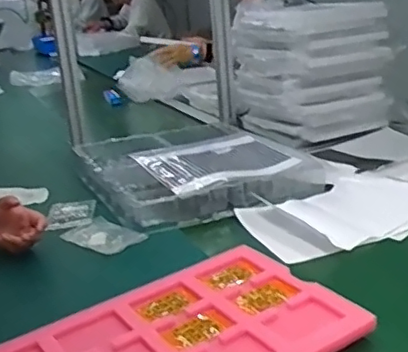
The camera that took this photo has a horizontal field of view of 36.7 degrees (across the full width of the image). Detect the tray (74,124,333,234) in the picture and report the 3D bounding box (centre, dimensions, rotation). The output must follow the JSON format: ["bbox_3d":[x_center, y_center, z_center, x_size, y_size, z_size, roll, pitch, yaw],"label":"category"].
[{"bbox_3d":[-0.062,-0.033,1.564,0.455,0.073,0.663,-14,21,-22],"label":"tray"}]

